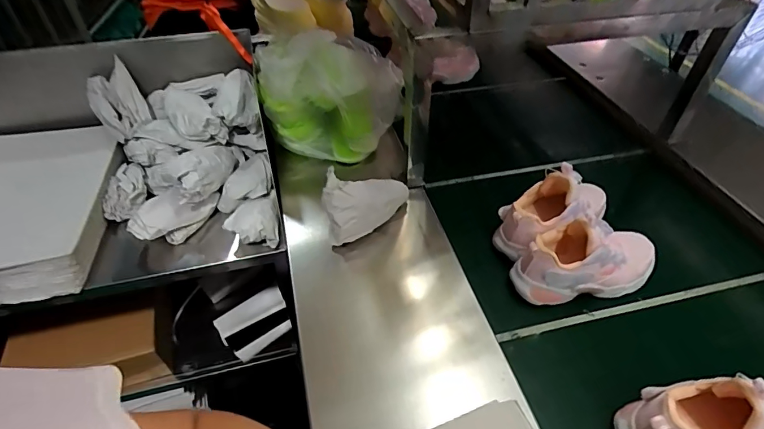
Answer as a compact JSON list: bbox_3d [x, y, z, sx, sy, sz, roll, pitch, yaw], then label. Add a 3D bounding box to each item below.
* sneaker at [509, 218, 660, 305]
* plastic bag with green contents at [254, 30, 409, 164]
[{"bbox_3d":[0.290,0.059,0.588,0.201,0.111,0.075,-7,46,-7],"label":"sneaker"},{"bbox_3d":[-0.096,-0.211,0.793,0.220,0.177,0.200,-29,53,-26],"label":"plastic bag with green contents"}]

